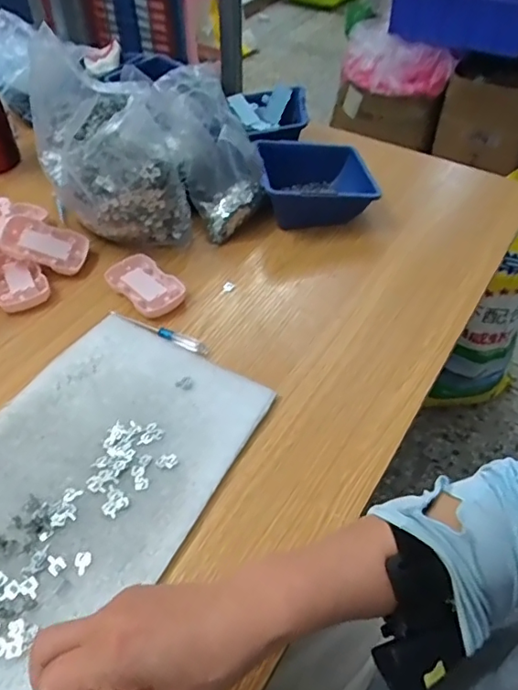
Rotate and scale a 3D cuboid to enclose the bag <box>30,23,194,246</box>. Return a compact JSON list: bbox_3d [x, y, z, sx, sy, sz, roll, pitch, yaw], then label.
[{"bbox_3d":[-0.162,-0.213,0.591,0.136,0.175,0.139,-19,53,-17],"label":"bag"}]

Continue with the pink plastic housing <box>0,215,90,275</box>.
[{"bbox_3d":[-0.236,-0.111,0.593,0.086,0.015,0.053,19,62,-16],"label":"pink plastic housing"}]

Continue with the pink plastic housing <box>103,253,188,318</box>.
[{"bbox_3d":[-0.123,-0.066,0.574,0.091,0.009,0.055,36,58,26],"label":"pink plastic housing"}]

